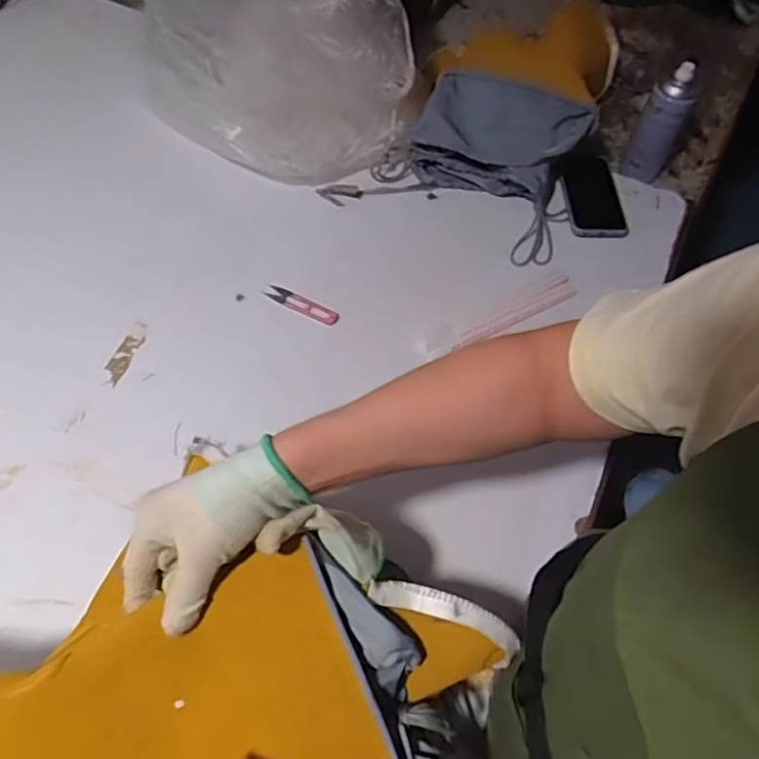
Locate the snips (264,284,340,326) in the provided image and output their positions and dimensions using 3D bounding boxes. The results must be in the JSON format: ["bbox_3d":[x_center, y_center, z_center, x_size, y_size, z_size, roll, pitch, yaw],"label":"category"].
[{"bbox_3d":[-0.097,-0.095,0.790,0.100,0.008,0.025,28,63,12],"label":"snips"}]

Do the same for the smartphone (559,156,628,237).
[{"bbox_3d":[0.296,-0.259,0.874,0.084,0.016,0.138,-1,65,-15],"label":"smartphone"}]

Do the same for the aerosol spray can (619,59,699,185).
[{"bbox_3d":[0.431,-0.391,0.950,0.066,0.179,0.066,1,60,-2],"label":"aerosol spray can"}]

